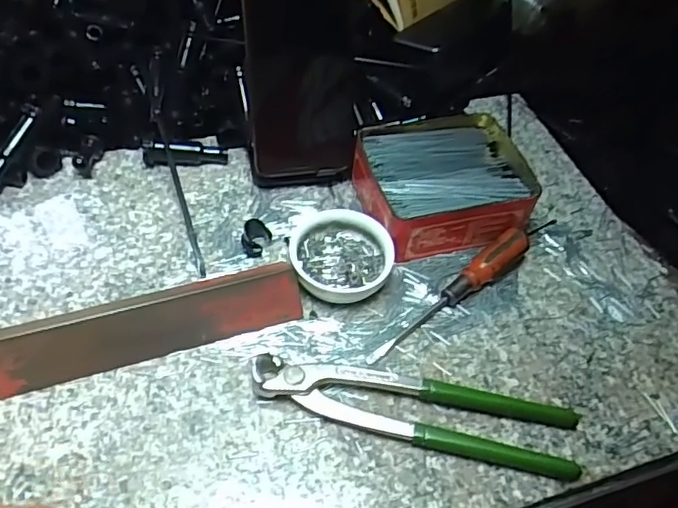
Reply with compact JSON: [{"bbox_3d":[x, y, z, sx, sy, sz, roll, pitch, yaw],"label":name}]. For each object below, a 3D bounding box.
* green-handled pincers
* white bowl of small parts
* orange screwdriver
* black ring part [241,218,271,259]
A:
[{"bbox_3d":[0.047,0.095,0.361,0.201,0.016,0.042,12,52,4],"label":"green-handled pincers"},{"bbox_3d":[0.002,0.002,0.416,0.071,0.030,0.064,12,52,4],"label":"white bowl of small parts"},{"bbox_3d":[0.080,0.028,0.405,0.149,0.021,0.020,-35,62,-28],"label":"orange screwdriver"},{"bbox_3d":[-0.061,-0.012,0.424,0.016,0.021,0.022,25,54,14],"label":"black ring part"}]

